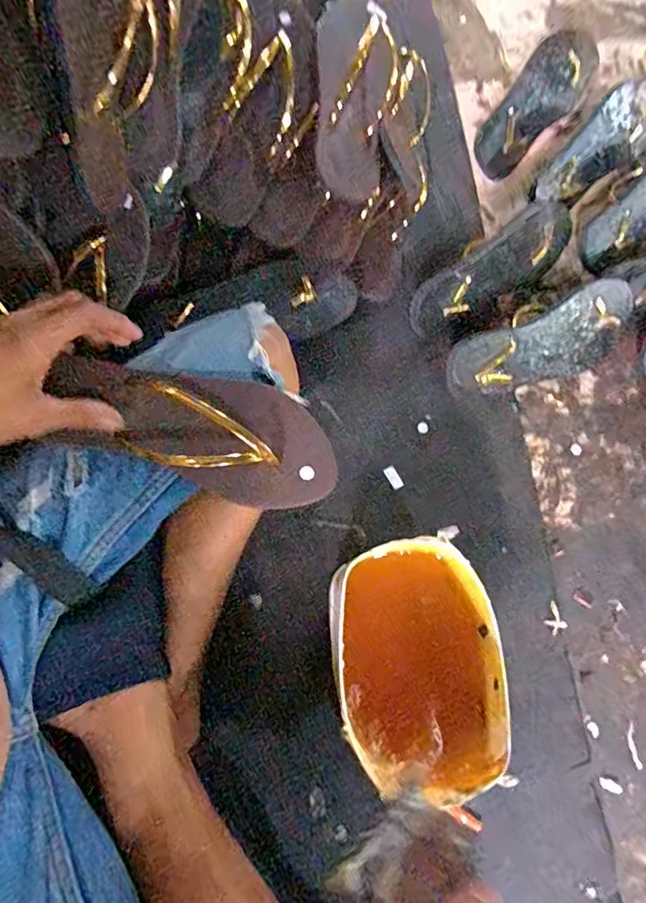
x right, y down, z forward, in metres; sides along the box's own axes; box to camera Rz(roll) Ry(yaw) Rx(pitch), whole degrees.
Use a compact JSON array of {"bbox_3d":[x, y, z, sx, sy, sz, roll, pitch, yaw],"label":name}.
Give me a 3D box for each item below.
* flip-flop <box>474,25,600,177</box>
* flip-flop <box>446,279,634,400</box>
[{"bbox_3d":[0.294,-0.480,0.730,0.089,0.050,0.246,40,90,9],"label":"flip-flop"},{"bbox_3d":[0.251,-0.128,0.620,0.250,0.040,0.083,-21,111,-13],"label":"flip-flop"}]

